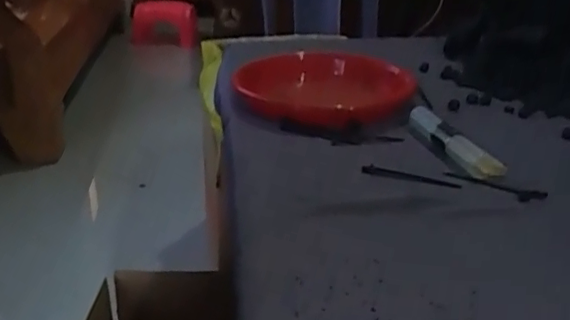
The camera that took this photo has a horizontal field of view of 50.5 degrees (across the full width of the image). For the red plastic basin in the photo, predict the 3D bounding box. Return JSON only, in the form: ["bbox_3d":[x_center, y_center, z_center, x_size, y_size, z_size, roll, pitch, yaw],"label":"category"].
[{"bbox_3d":[0.060,-0.110,0.878,0.259,0.044,0.266,1,25,0],"label":"red plastic basin"}]

